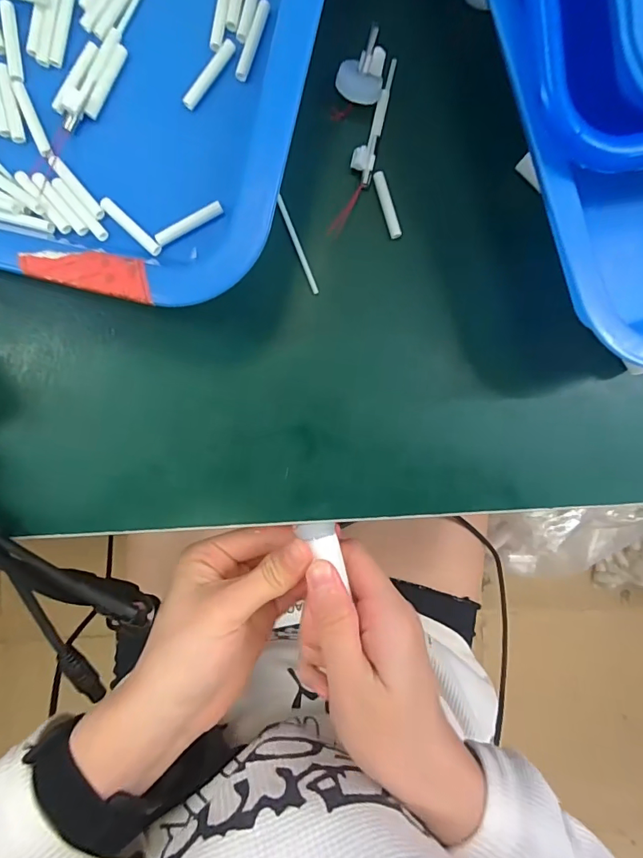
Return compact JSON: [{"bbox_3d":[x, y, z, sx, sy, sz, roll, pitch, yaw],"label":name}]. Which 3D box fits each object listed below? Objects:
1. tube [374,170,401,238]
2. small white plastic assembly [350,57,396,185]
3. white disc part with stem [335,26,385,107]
[{"bbox_3d":[0.031,-0.106,0.213,0.006,0.004,0.031,-18,93,-3],"label":"tube"},{"bbox_3d":[0.024,-0.144,0.211,0.011,0.008,0.058,13,91,-4],"label":"small white plastic assembly"},{"bbox_3d":[0.018,-0.159,0.199,0.020,0.019,0.018,12,91,-4],"label":"white disc part with stem"}]

